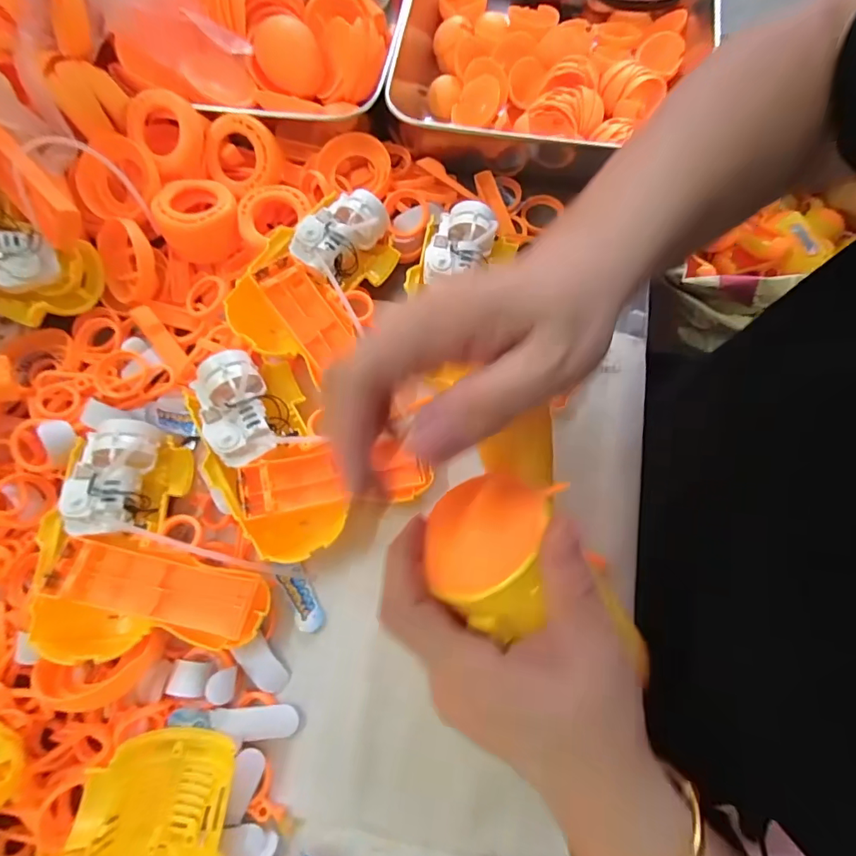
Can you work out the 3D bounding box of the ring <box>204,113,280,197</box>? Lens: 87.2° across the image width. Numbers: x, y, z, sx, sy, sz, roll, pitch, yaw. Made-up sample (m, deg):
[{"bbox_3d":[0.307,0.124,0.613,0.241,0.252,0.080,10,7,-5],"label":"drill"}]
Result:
[{"bbox_3d":[-0.142,-0.208,0.341,0.054,0.010,0.050,0,111,-1],"label":"ring"}]

